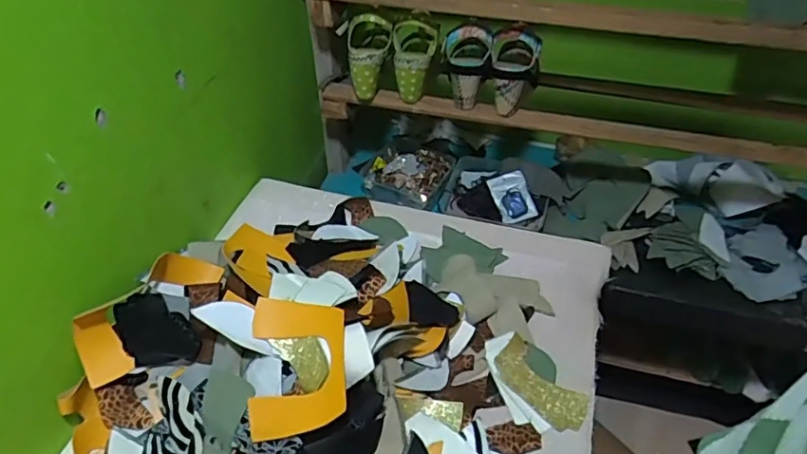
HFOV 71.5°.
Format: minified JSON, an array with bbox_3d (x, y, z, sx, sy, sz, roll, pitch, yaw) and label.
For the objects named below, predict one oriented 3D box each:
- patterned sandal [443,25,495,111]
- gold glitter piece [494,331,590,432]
[{"bbox_3d":[0.108,-0.278,0.969,0.081,0.135,0.080,6,43,6],"label":"patterned sandal"},{"bbox_3d":[0.179,0.206,0.734,0.064,0.016,0.132,-32,55,-31],"label":"gold glitter piece"}]

